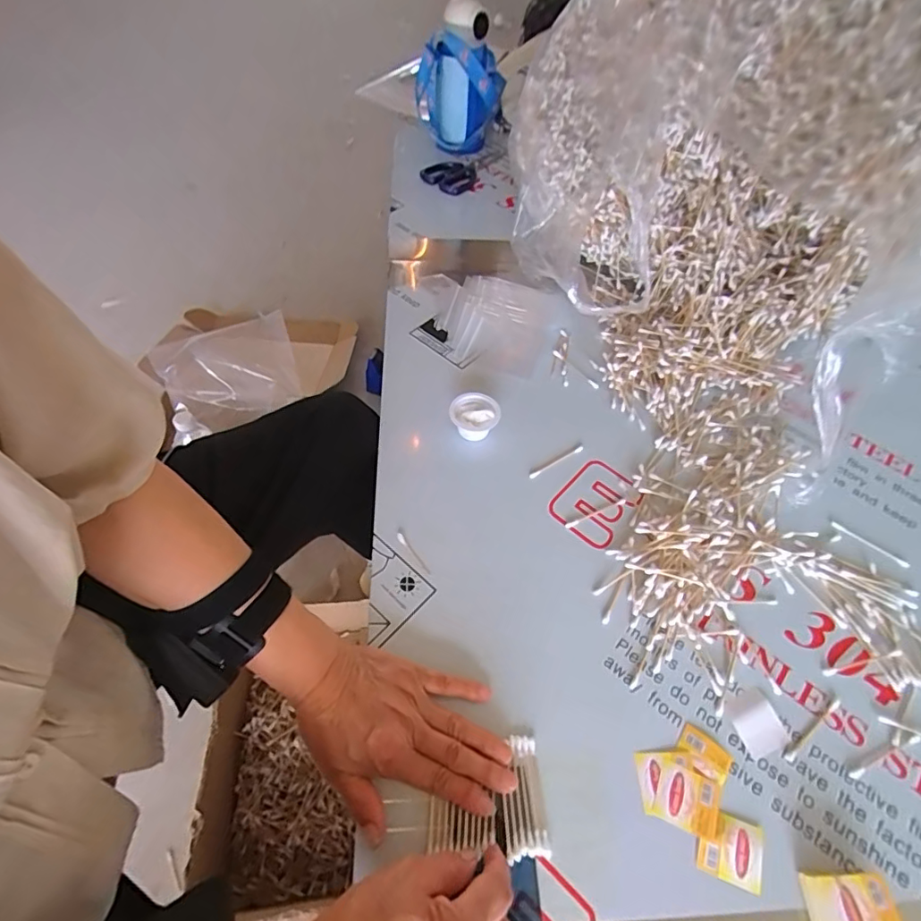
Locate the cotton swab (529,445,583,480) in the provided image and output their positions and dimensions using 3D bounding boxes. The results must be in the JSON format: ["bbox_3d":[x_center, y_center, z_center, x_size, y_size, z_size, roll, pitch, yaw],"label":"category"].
[{"bbox_3d":[0.105,0.001,0.548,0.074,0.004,0.007,-27,61,-19],"label":"cotton swab"}]

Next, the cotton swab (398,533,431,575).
[{"bbox_3d":[-0.045,0.089,0.480,0.006,0.004,0.049,-32,63,-22],"label":"cotton swab"}]

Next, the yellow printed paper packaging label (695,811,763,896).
[{"bbox_3d":[0.193,0.276,0.358,0.043,0.004,0.040,20,57,11],"label":"yellow printed paper packaging label"}]

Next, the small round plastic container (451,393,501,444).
[{"bbox_3d":[0.016,-0.047,0.563,0.053,0.030,0.047,16,57,8],"label":"small round plastic container"}]

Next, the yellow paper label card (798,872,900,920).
[{"bbox_3d":[0.259,0.300,0.334,0.051,0.022,0.041,1,56,-2],"label":"yellow paper label card"}]

